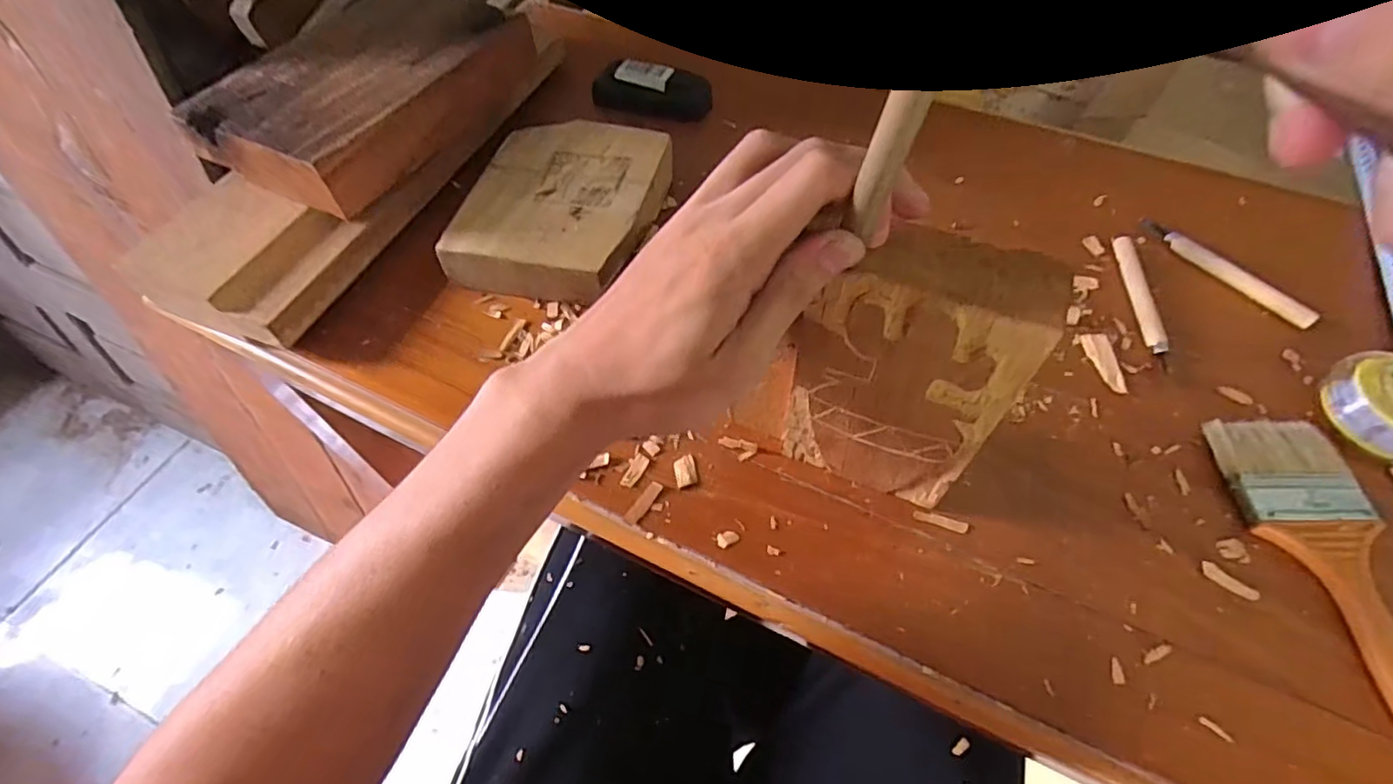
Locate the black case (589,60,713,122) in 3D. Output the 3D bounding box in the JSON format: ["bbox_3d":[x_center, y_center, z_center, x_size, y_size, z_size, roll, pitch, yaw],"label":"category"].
[{"bbox_3d":[-0.039,-0.273,0.563,0.104,0.033,0.034,11,57,8],"label":"black case"}]

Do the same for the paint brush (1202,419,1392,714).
[{"bbox_3d":[0.341,0.097,0.329,0.065,0.014,0.186,1,57,2],"label":"paint brush"}]

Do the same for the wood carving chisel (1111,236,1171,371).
[{"bbox_3d":[0.312,-0.066,0.438,0.013,0.010,0.116,6,57,5],"label":"wood carving chisel"}]

